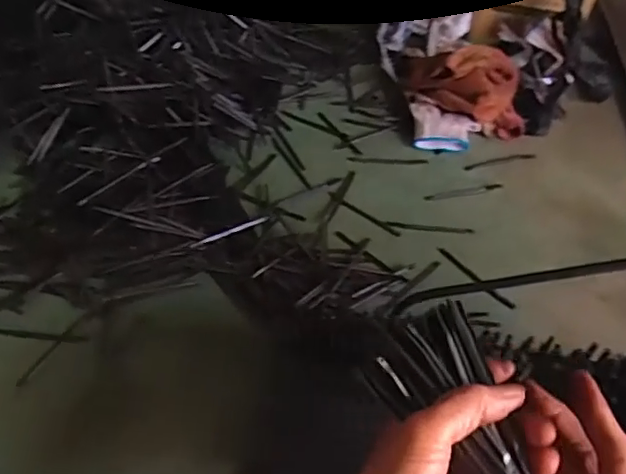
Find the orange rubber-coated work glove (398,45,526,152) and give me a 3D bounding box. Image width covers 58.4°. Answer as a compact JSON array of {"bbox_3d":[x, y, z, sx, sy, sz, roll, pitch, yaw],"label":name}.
[{"bbox_3d":[0.215,-0.218,0.792,0.156,0.093,0.191,0,52,-5],"label":"orange rubber-coated work glove"}]

